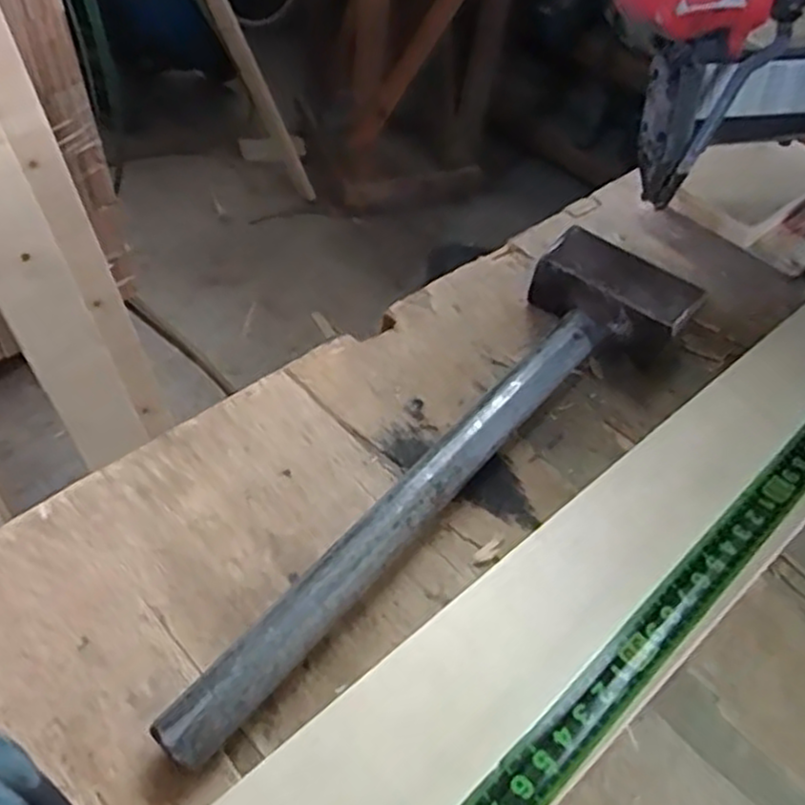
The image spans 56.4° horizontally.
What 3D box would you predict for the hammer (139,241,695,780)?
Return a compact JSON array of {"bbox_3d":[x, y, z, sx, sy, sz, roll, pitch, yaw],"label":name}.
[{"bbox_3d":[0.026,0.022,0.320,0.073,0.034,0.309,33,53,20],"label":"hammer"}]

